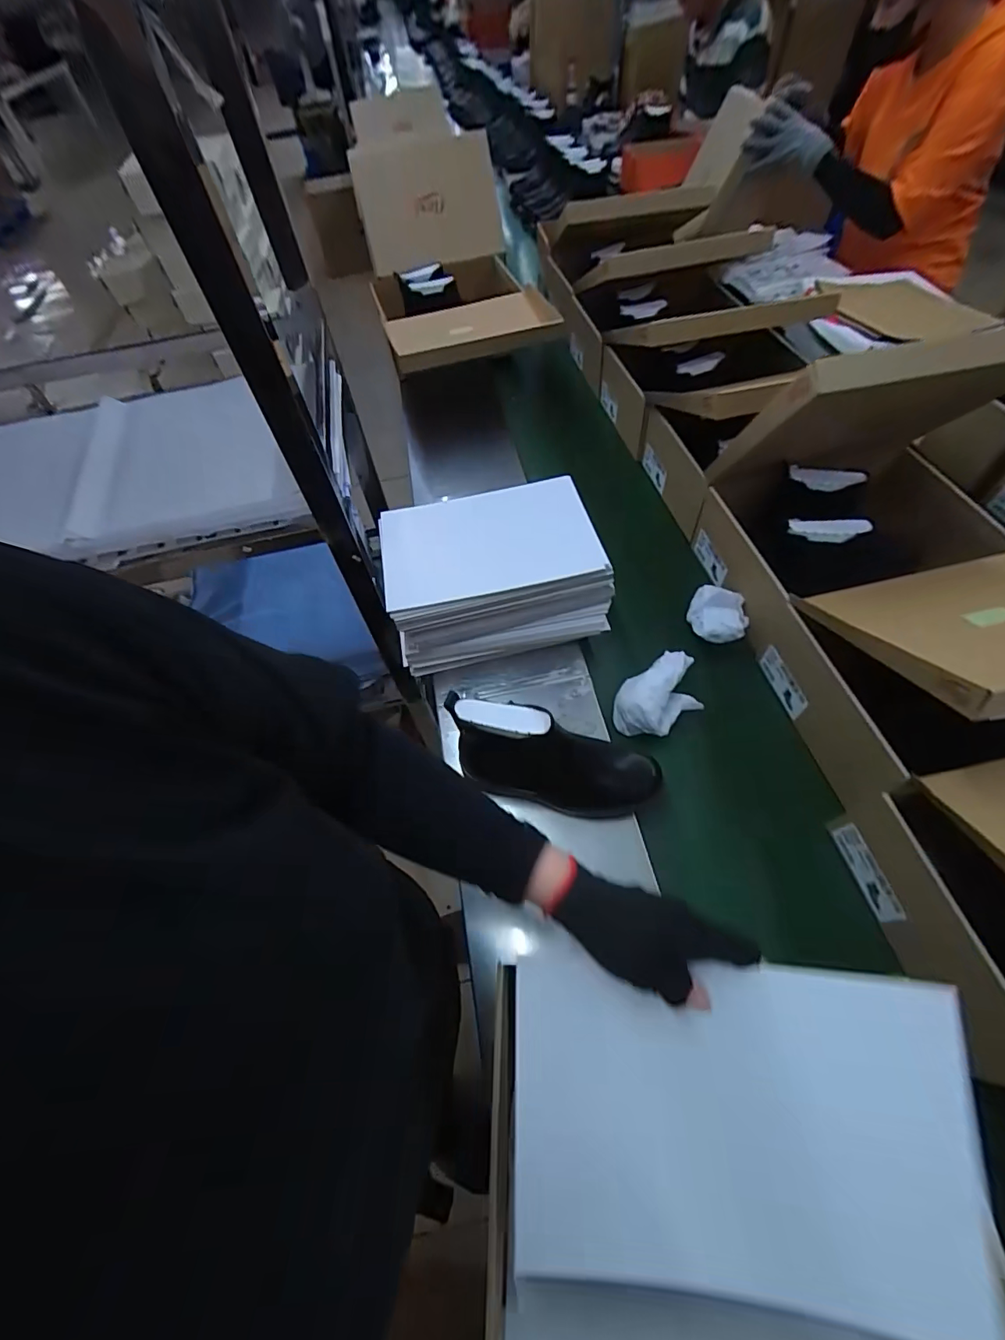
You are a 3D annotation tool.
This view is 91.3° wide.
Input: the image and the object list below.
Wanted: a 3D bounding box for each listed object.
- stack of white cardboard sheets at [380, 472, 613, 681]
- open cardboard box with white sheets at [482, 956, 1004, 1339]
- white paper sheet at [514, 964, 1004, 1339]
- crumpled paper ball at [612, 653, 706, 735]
[{"bbox_3d":[-0.014,-0.147,0.752,0.310,0.142,0.213,-11,57,-2],"label":"stack of white cardboard sheets"},{"bbox_3d":[0.157,0.465,0.268,0.344,0.095,0.509,0,58,5],"label":"open cardboard box with white sheets"},{"bbox_3d":[0.171,0.335,0.373,0.321,0.060,0.185,2,58,6],"label":"white paper sheet"},{"bbox_3d":[0.225,0.035,0.690,0.145,0.059,0.090,-24,59,-10],"label":"crumpled paper ball"}]

